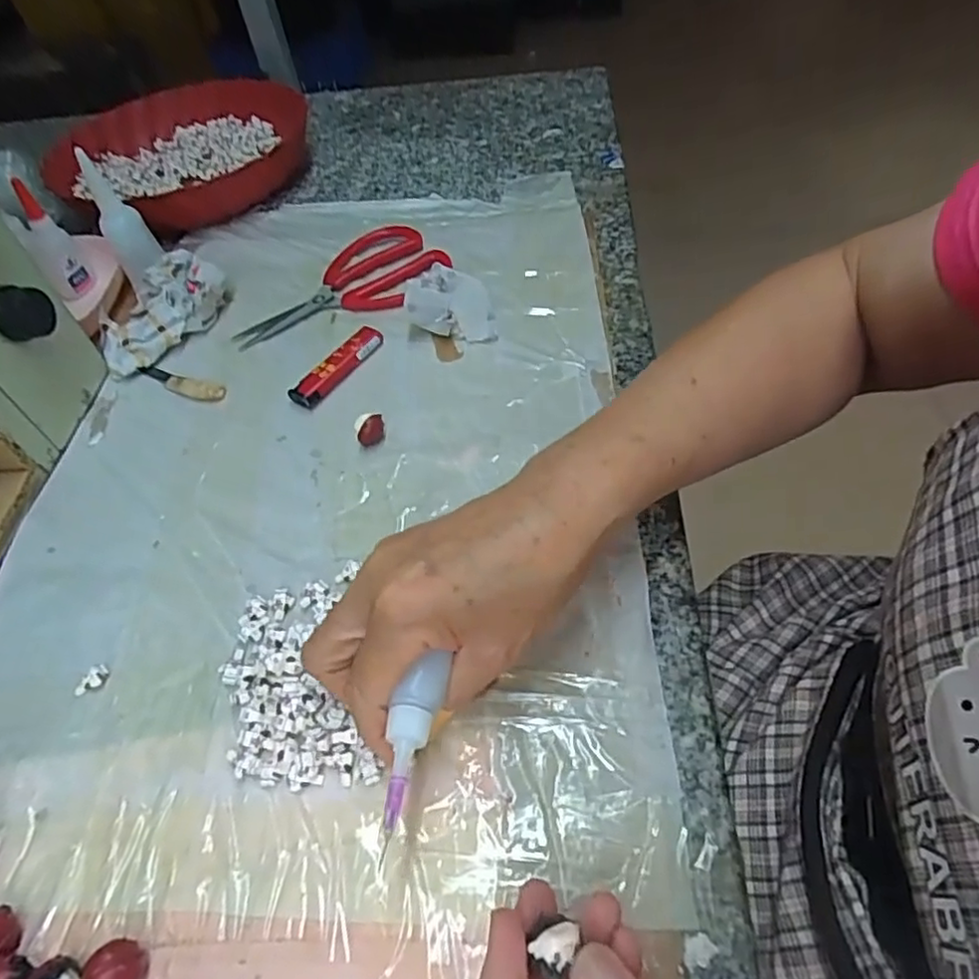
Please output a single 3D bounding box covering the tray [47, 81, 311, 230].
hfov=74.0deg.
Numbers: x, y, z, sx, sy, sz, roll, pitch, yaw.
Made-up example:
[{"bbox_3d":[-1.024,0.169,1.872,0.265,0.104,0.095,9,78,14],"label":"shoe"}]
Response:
[{"bbox_3d":[-0.296,-0.329,0.632,0.229,0.040,0.230,25,58,23],"label":"tray"}]

